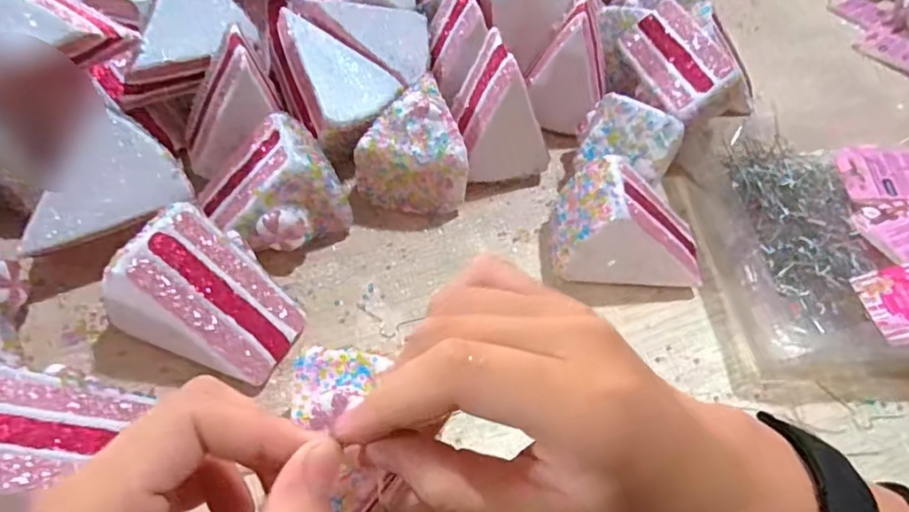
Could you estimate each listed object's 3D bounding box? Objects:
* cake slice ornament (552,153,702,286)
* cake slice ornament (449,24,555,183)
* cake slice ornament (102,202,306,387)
[{"bbox_3d":[0.104,-0.017,0.338,0.091,0.063,0.060,1,52,-4],"label":"cake slice ornament"},{"bbox_3d":[0.029,-0.092,0.372,0.054,0.085,0.053,-18,56,-18],"label":"cake slice ornament"},{"bbox_3d":[-0.118,0.020,0.283,0.073,0.062,0.060,23,54,12],"label":"cake slice ornament"}]

